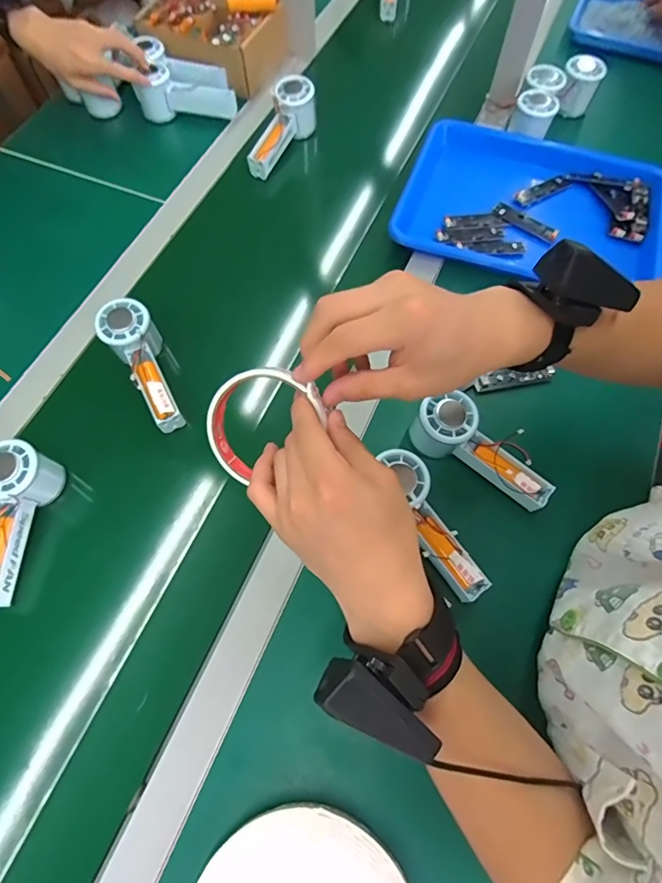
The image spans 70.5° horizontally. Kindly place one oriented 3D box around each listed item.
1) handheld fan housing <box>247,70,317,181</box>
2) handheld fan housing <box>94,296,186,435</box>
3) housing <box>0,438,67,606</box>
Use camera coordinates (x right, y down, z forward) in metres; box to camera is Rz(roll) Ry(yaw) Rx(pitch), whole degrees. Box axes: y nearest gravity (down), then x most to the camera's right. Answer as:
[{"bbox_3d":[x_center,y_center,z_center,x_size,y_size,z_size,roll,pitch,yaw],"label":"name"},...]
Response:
[{"bbox_3d":[-0.069,-0.452,0.678,0.057,0.061,0.153,21,72,4],"label":"handheld fan housing"},{"bbox_3d":[-0.201,-0.086,0.523,0.056,0.056,0.151,-34,76,-13],"label":"handheld fan housing"},{"bbox_3d":[-0.316,0.079,0.454,0.055,0.059,0.151,8,71,0],"label":"housing"}]

